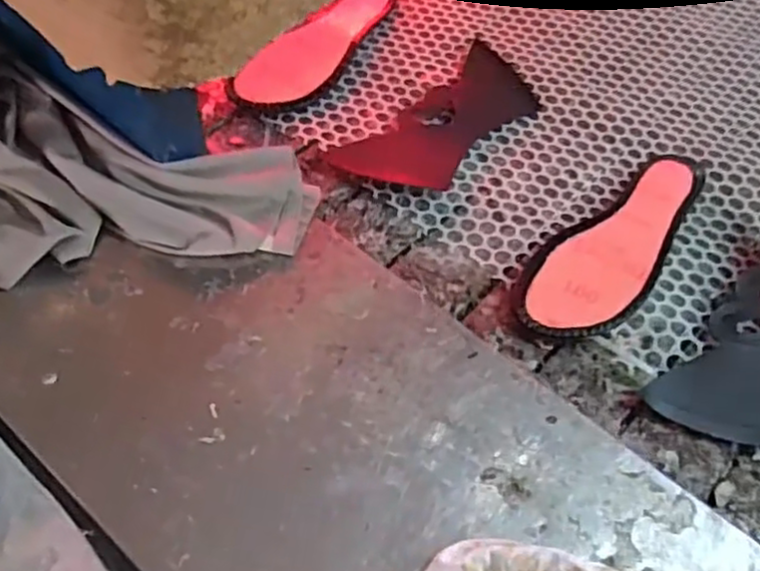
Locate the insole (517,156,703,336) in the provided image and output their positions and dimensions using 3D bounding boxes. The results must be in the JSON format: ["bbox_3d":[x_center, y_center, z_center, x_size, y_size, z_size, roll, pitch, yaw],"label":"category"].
[{"bbox_3d":[0.192,-0.035,0.549,0.231,0.019,0.079,-37,66,-25],"label":"insole"}]

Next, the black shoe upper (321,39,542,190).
[{"bbox_3d":[0.058,-0.140,0.617,0.085,0.008,0.199,39,62,19],"label":"black shoe upper"}]

